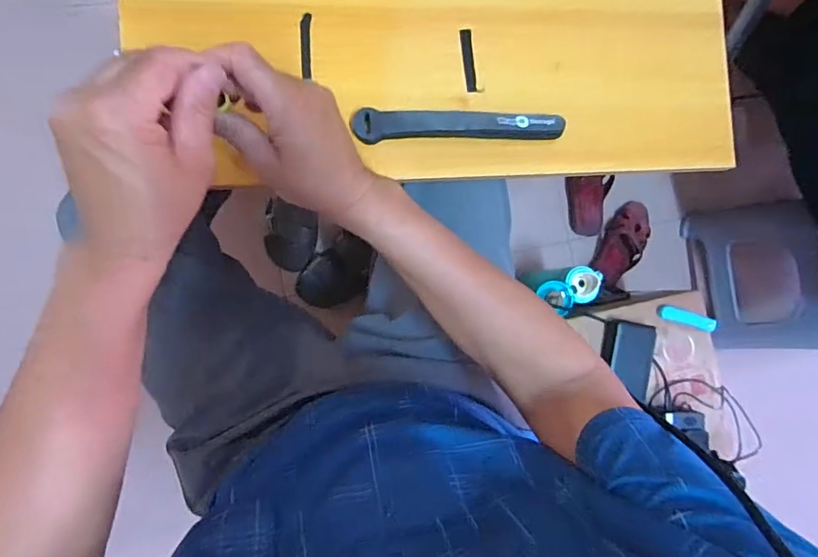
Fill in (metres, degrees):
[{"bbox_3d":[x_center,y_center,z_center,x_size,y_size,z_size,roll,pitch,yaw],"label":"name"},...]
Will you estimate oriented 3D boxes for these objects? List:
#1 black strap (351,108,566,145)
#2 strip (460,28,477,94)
[{"bbox_3d":[0.049,-0.141,0.442,0.197,0.012,0.028,-2,89,-9],"label":"black strap"},{"bbox_3d":[0.058,-0.214,0.462,0.011,0.004,0.061,-6,89,-9],"label":"strip"}]

